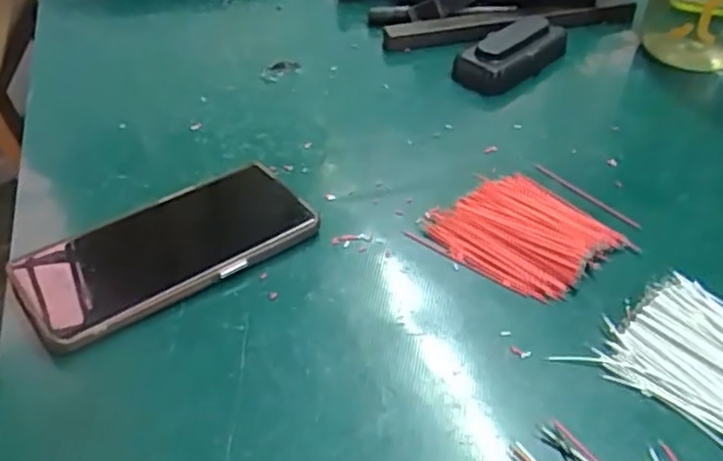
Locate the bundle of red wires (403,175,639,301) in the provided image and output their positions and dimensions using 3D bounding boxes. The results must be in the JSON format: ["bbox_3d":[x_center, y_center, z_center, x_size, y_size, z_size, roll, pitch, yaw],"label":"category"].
[{"bbox_3d":[0.094,0.001,0.415,0.087,0.010,0.095,-32,52,-30],"label":"bundle of red wires"}]

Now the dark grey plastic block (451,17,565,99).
[{"bbox_3d":[0.127,-0.148,0.572,0.115,0.030,0.047,-33,52,-31],"label":"dark grey plastic block"}]

